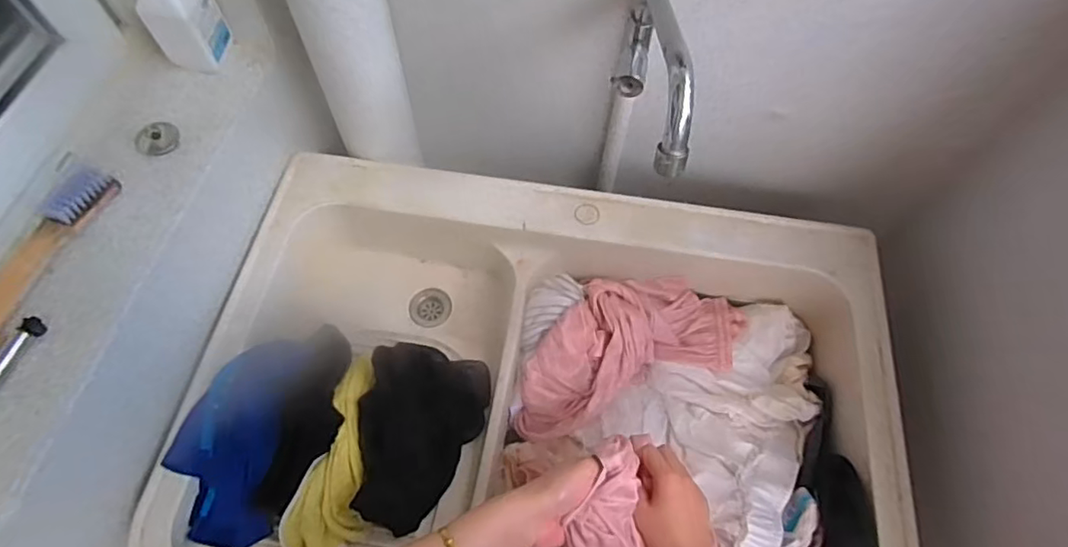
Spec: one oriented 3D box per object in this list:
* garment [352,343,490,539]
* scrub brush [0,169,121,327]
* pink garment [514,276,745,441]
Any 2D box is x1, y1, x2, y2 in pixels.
[{"bbox_3d":[-0.143,0.193,0.721,0.135,0.099,0.228,12,63,5],"label":"garment"},{"bbox_3d":[-0.509,-0.025,0.602,0.042,0.027,0.202,15,63,7],"label":"scrub brush"},{"bbox_3d":[0.126,0.094,0.828,0.338,0.048,0.176,-17,64,-10],"label":"pink garment"}]

